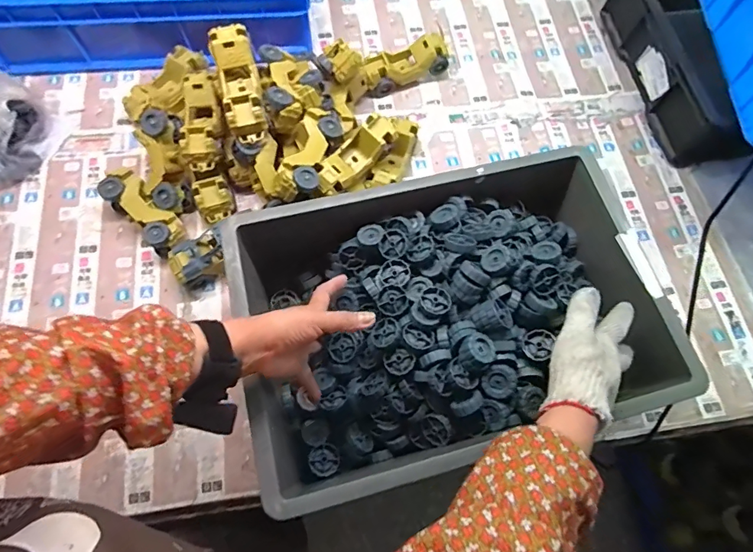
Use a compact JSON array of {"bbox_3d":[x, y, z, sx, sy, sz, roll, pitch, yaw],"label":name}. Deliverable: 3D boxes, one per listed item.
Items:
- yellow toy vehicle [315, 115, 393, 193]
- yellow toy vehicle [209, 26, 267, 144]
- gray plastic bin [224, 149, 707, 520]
[{"bbox_3d":[-0.035,-0.195,0.695,0.063,0.049,0.169,38,73,10],"label":"yellow toy vehicle"},{"bbox_3d":[-0.202,-0.278,0.649,0.058,0.057,0.166,-13,85,-8],"label":"yellow toy vehicle"},{"bbox_3d":[0.085,0.052,0.592,0.500,0.144,0.358,-12,69,-7],"label":"gray plastic bin"}]

